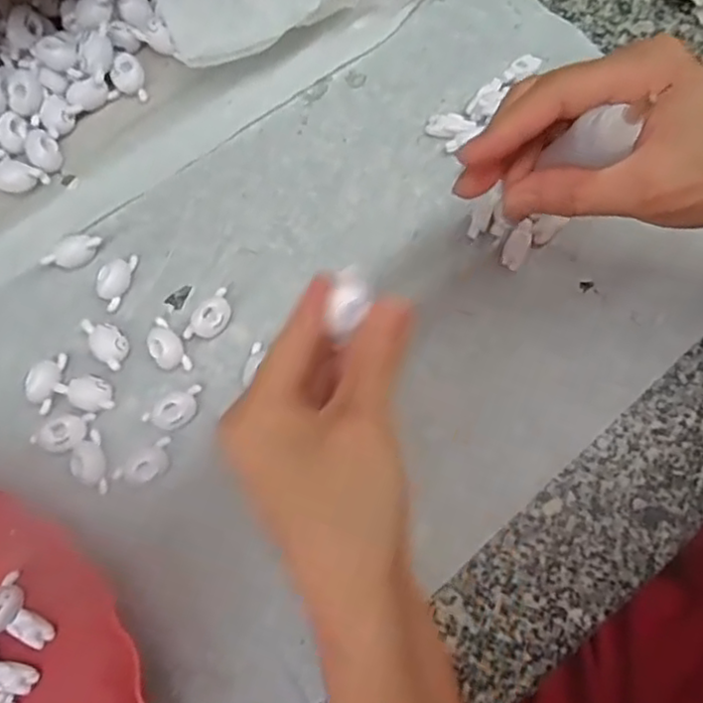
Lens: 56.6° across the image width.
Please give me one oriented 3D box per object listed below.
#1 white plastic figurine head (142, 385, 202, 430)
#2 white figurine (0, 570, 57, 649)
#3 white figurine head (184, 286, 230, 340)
[{"bbox_3d":[-0.095,0.032,0.350,0.033,0.015,0.016,-29,76,-6],"label":"white plastic figurine head"},{"bbox_3d":[-0.167,0.134,0.326,0.035,0.018,0.032,27,78,9],"label":"white figurine"},{"bbox_3d":[-0.078,-0.021,0.364,0.020,0.014,0.032,22,77,7],"label":"white figurine head"}]

